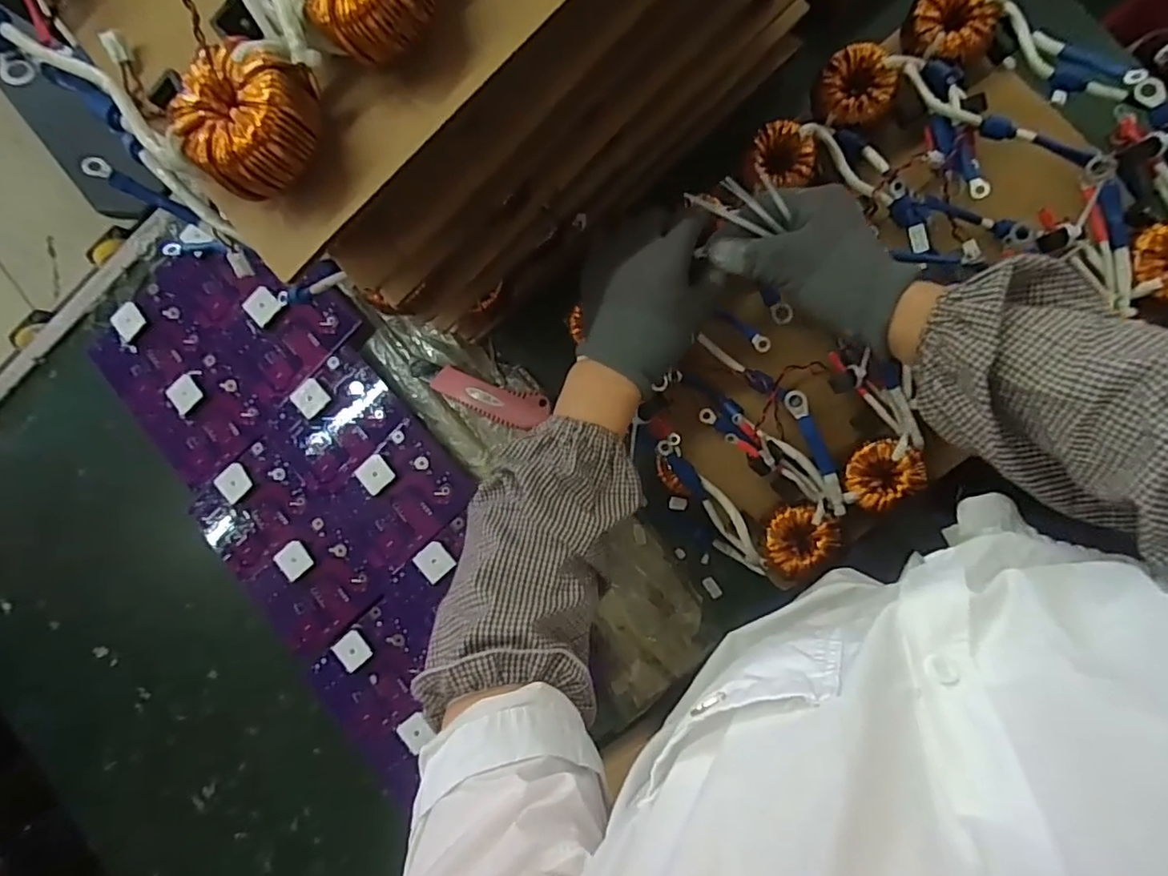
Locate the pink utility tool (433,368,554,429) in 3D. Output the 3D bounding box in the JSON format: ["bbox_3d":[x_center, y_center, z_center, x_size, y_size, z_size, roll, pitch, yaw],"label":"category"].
[{"bbox_3d":[-0.092,-0.038,0.576,0.122,0.019,0.035,17,94,8],"label":"pink utility tool"}]

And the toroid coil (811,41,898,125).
[{"bbox_3d":[0.211,-0.273,0.465,0.052,0.025,0.057,0,91,9],"label":"toroid coil"}]

